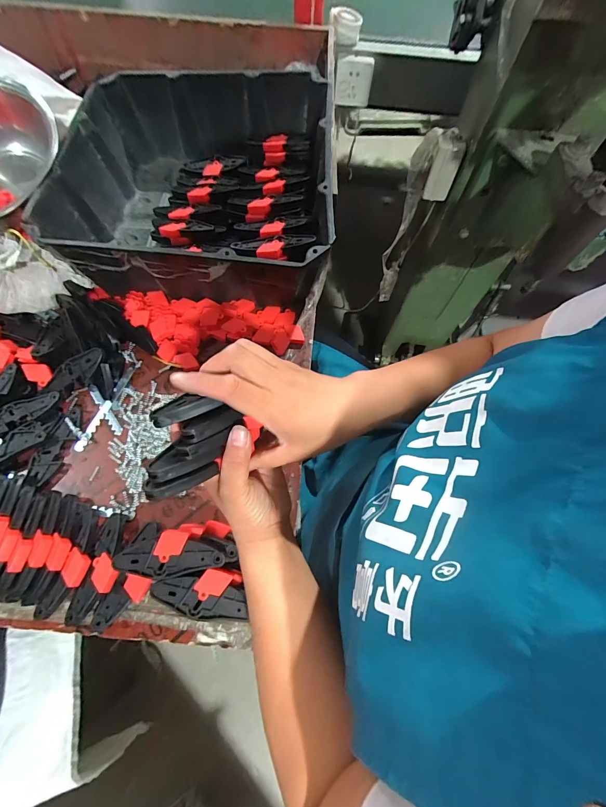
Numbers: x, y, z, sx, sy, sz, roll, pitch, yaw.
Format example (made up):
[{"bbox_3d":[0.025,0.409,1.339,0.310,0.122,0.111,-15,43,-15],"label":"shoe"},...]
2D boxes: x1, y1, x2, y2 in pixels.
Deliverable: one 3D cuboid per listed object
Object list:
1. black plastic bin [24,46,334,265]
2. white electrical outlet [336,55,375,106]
[{"bbox_3d":[-0.181,-0.389,0.602,0.450,0.154,0.465,2,66,-1],"label":"black plastic bin"},{"bbox_3d":[0.125,-0.797,0.814,0.095,0.089,0.033,-11,67,-7],"label":"white electrical outlet"}]

